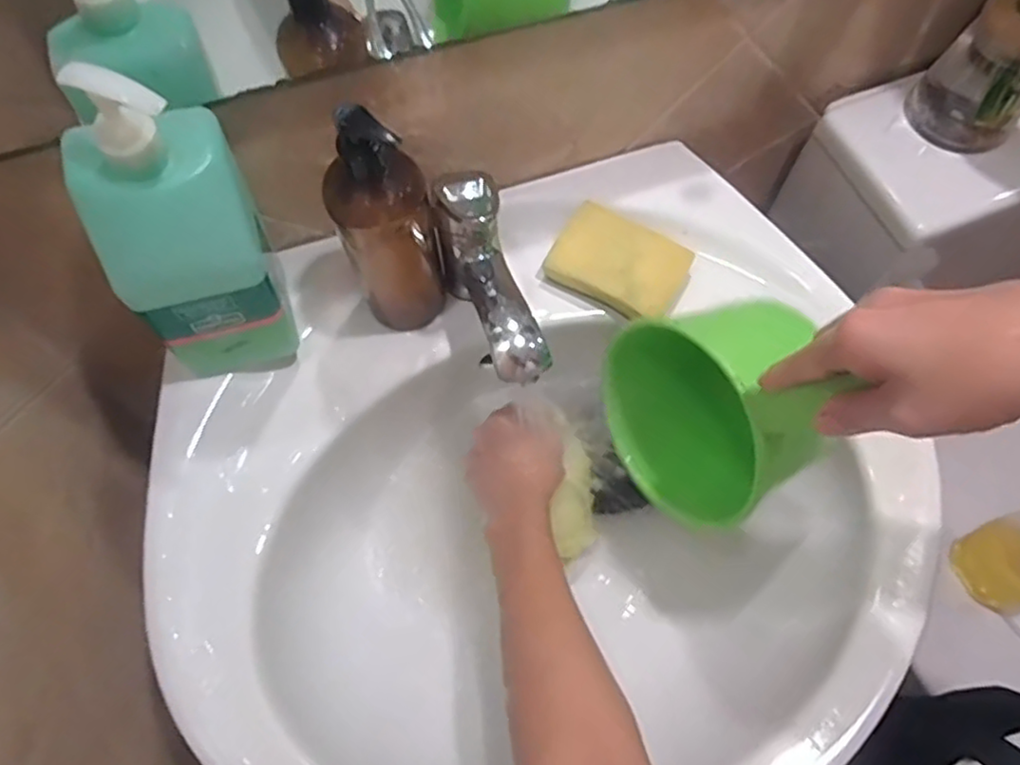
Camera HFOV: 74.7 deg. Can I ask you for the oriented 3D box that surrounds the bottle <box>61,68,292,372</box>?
[{"bbox_3d":[-0.196,-0.088,0.411,0.088,0.228,0.080,-14,67,-6],"label":"bottle"}]

